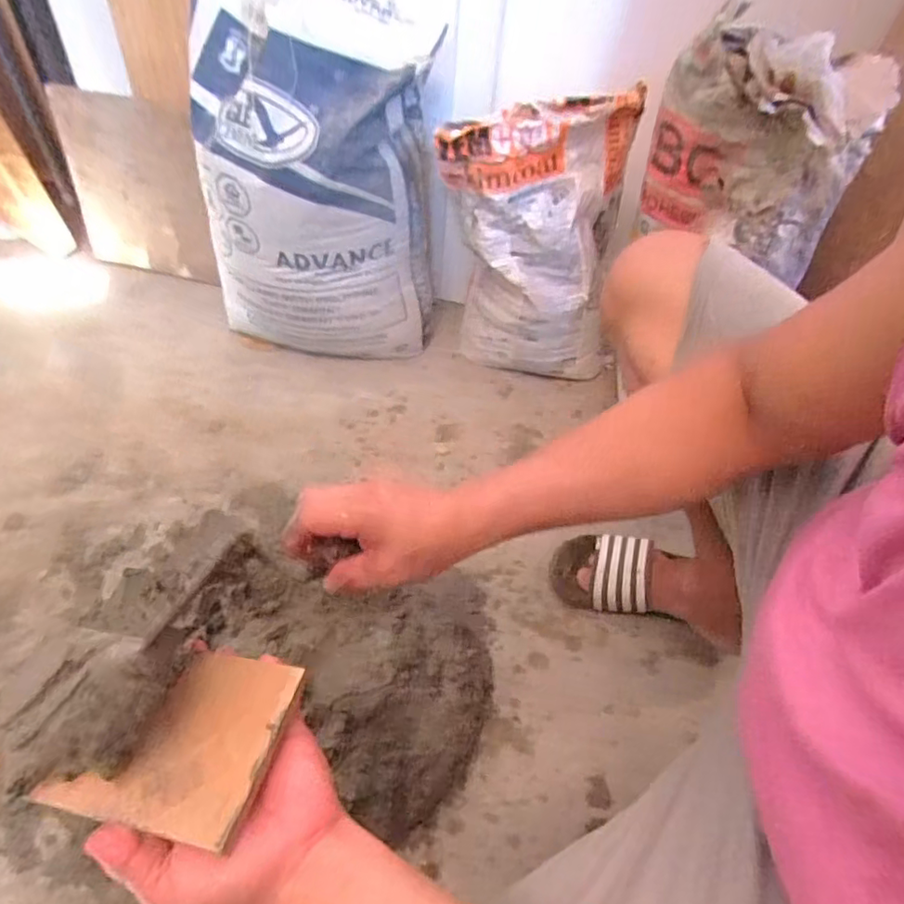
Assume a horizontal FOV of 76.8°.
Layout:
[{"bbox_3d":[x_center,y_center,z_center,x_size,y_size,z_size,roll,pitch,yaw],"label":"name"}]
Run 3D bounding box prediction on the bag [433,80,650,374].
[{"bbox_3d":[0.122,-0.307,0.882,0.259,0.414,0.172,12,55,6],"label":"bag"}]

